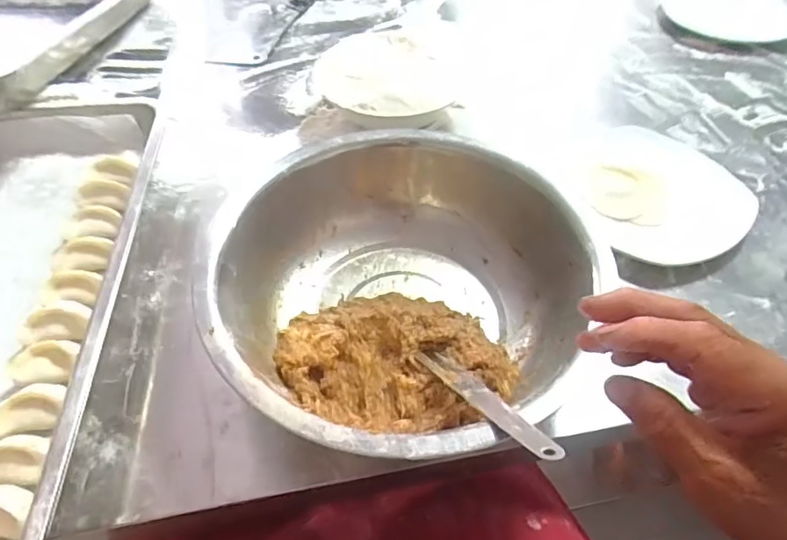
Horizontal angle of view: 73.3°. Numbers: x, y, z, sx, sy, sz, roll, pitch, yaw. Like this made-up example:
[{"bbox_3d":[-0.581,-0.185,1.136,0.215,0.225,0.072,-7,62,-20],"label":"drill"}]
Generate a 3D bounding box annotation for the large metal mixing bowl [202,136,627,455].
[{"bbox_3d":[0.000,0.017,0.404,0.254,0.096,0.247,1,52,-1],"label":"large metal mixing bowl"}]

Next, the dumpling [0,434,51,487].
[{"bbox_3d":[-0.252,0.126,0.347,0.043,0.025,0.032,-8,53,-8],"label":"dumpling"}]

